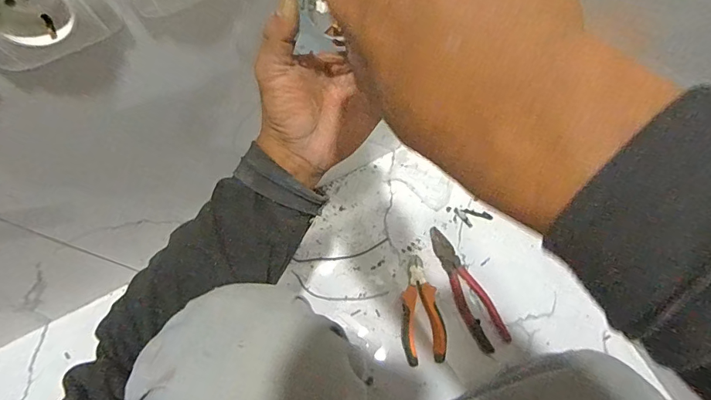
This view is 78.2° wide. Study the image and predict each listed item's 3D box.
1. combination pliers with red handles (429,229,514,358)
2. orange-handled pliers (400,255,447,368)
[{"bbox_3d":[0.164,0.128,0.652,0.046,0.013,0.192,-22,71,-7],"label":"combination pliers with red handles"},{"bbox_3d":[0.092,0.161,0.642,0.062,0.018,0.149,-8,70,-2],"label":"orange-handled pliers"}]

